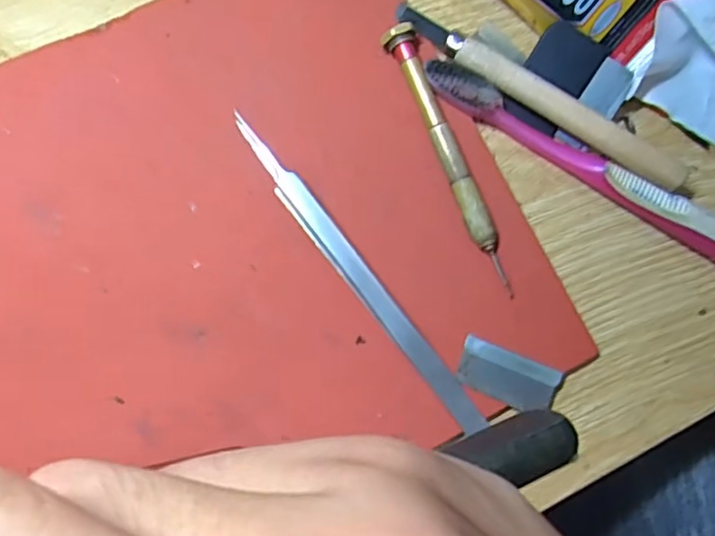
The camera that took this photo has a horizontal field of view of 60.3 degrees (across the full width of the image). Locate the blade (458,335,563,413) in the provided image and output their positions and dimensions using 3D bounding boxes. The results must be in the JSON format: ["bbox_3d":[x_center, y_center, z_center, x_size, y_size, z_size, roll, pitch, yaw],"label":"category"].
[{"bbox_3d":[0.058,0.041,0.233,0.038,0.004,0.019,23,81,-1],"label":"blade"}]

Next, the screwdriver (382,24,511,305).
[{"bbox_3d":[0.036,-0.042,0.237,0.012,0.015,0.107,-24,85,-7],"label":"screwdriver"}]

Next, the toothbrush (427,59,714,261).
[{"bbox_3d":[0.111,-0.035,0.247,0.184,0.016,0.022,30,81,0],"label":"toothbrush"}]

